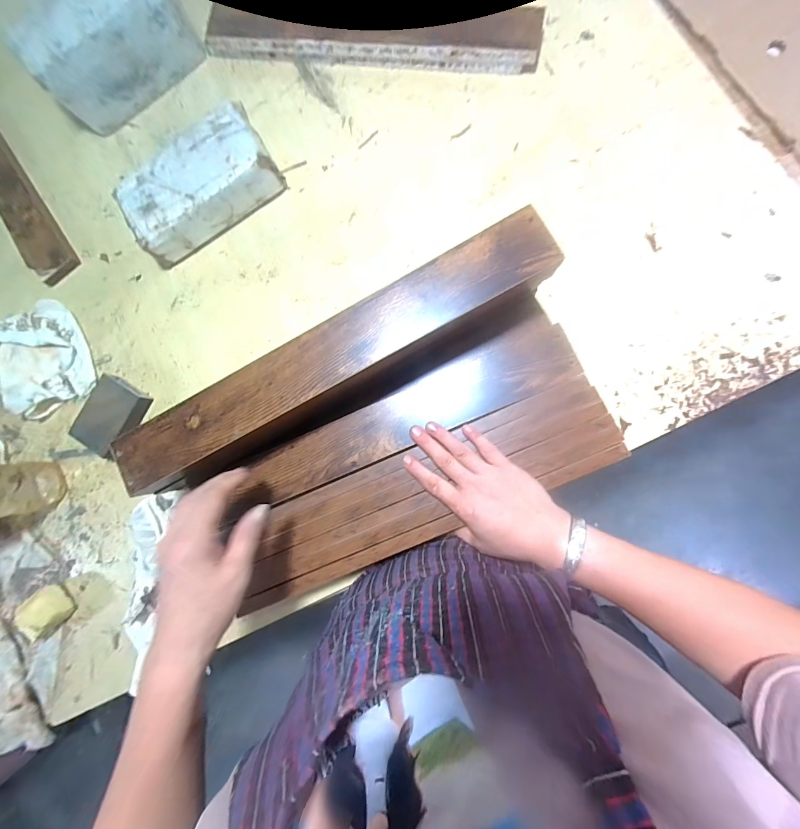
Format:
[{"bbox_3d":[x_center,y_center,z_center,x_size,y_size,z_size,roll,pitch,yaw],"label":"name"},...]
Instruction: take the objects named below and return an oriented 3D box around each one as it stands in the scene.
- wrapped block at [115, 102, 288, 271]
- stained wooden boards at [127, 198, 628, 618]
[{"bbox_3d":[-0.269,-0.304,0.481,0.203,0.065,0.102,-32,82,4],"label":"wrapped block"},{"bbox_3d":[-0.025,0.028,0.365,0.451,0.098,0.240,-27,83,4],"label":"stained wooden boards"}]

